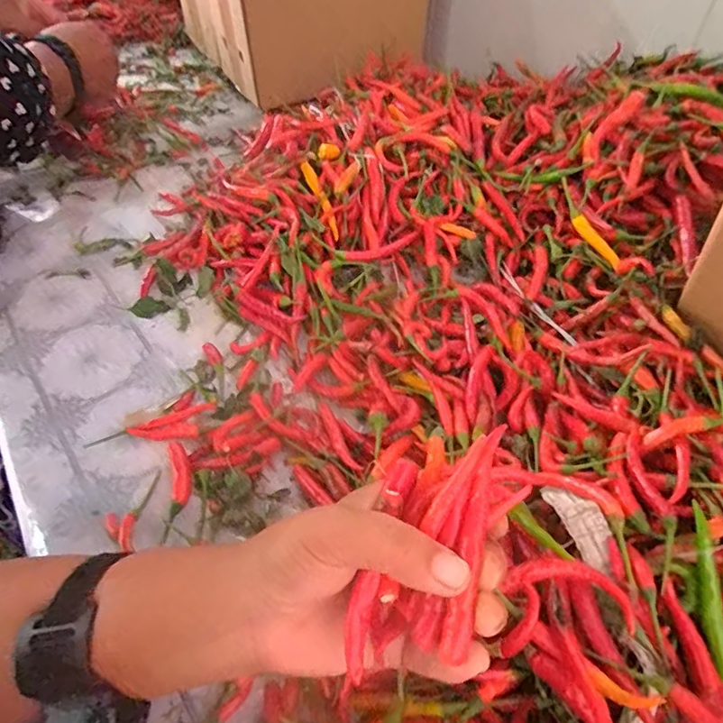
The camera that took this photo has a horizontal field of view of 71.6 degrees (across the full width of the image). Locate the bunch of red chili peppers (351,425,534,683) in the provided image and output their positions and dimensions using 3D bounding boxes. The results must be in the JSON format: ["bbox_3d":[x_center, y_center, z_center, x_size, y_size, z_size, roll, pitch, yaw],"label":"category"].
[{"bbox_3d":[0.028,0.078,0.212,0.054,0.032,0.105,25,83,19],"label":"bunch of red chili peppers"}]

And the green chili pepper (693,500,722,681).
[{"bbox_3d":[0.169,0.109,0.241,0.011,0.008,0.076,3,70,2],"label":"green chili pepper"}]

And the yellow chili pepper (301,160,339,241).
[{"bbox_3d":[-0.040,-0.158,0.486,0.011,0.012,0.088,-19,73,-16],"label":"yellow chili pepper"}]

